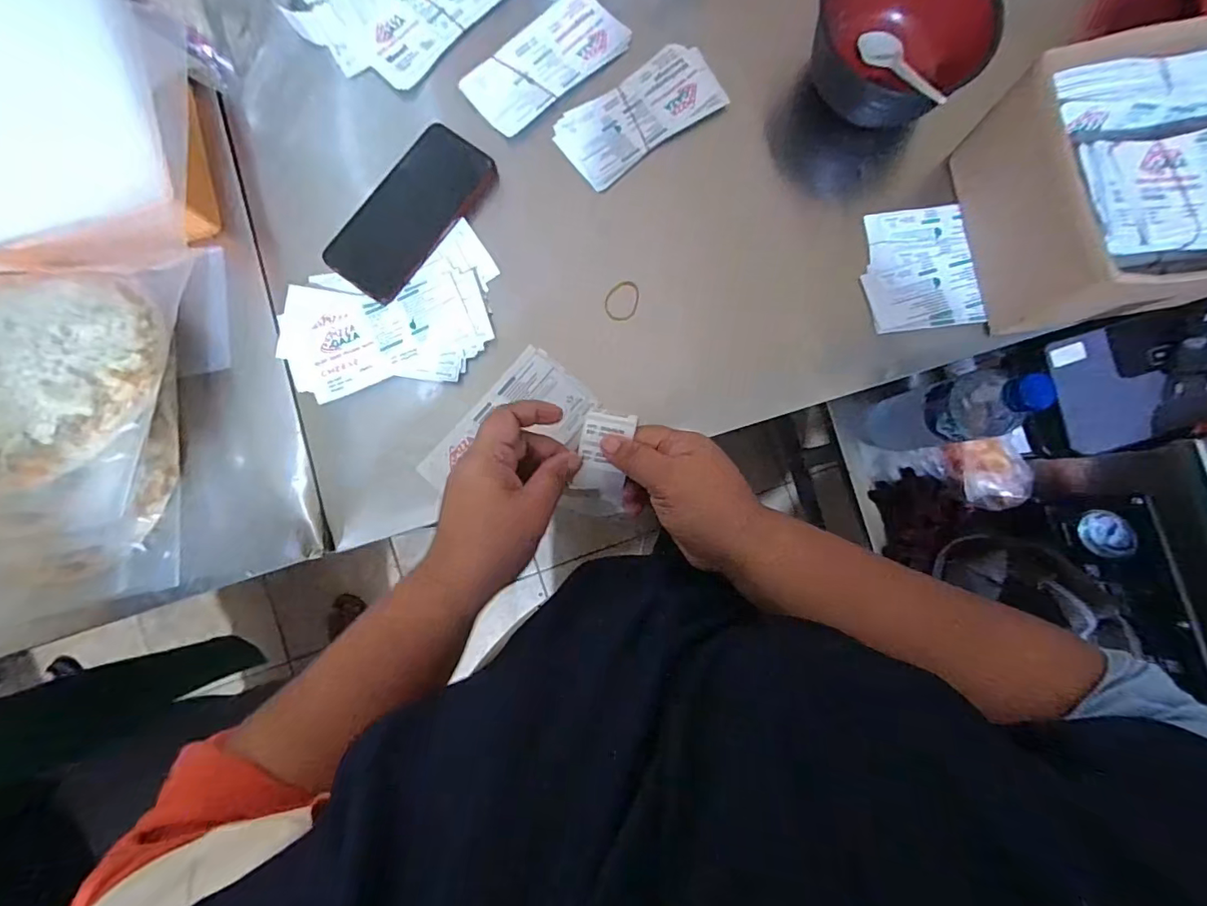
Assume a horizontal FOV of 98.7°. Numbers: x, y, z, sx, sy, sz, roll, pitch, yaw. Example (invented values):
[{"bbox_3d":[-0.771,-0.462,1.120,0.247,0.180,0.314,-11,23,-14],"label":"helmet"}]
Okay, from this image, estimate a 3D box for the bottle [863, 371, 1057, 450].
[{"bbox_3d":[0.357,-0.042,0.541,0.065,0.207,0.062,0,86,1],"label":"bottle"}]

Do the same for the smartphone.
[{"bbox_3d":[-0.176,-0.220,0.472,0.082,0.008,0.165,37,87,3],"label":"smartphone"}]

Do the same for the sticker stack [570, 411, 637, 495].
[{"bbox_3d":[0.000,0.000,0.356,0.033,0.005,0.055,12,86,2],"label":"sticker stack"}]

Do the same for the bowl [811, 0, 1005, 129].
[{"bbox_3d":[0.252,-0.353,0.438,0.137,0.060,0.139,0,86,1],"label":"bowl"}]

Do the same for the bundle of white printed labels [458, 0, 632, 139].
[{"bbox_3d":[-0.053,-0.367,0.486,0.158,0.011,0.076,-44,86,-2],"label":"bundle of white printed labels"}]

